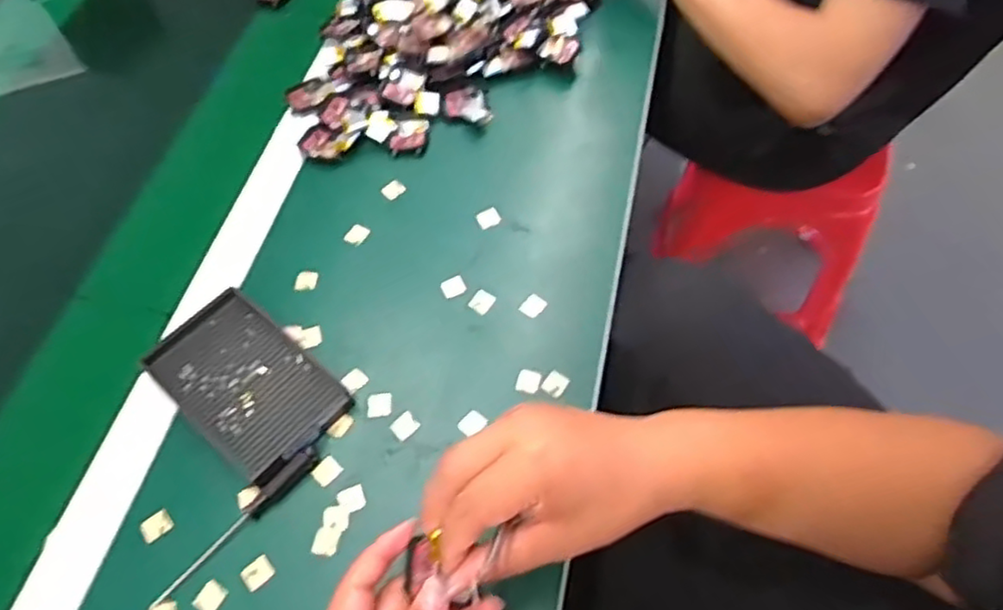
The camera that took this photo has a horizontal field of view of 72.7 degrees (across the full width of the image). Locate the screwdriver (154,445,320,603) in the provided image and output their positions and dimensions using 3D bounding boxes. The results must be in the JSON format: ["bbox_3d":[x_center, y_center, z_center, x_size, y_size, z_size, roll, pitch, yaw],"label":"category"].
[{"bbox_3d":[-0.177,0.144,0.455,0.132,0.009,0.012,-41,67,-20],"label":"screwdriver"}]

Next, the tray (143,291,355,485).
[{"bbox_3d":[-0.187,0.057,0.501,0.139,0.023,0.087,37,67,21],"label":"tray"}]

